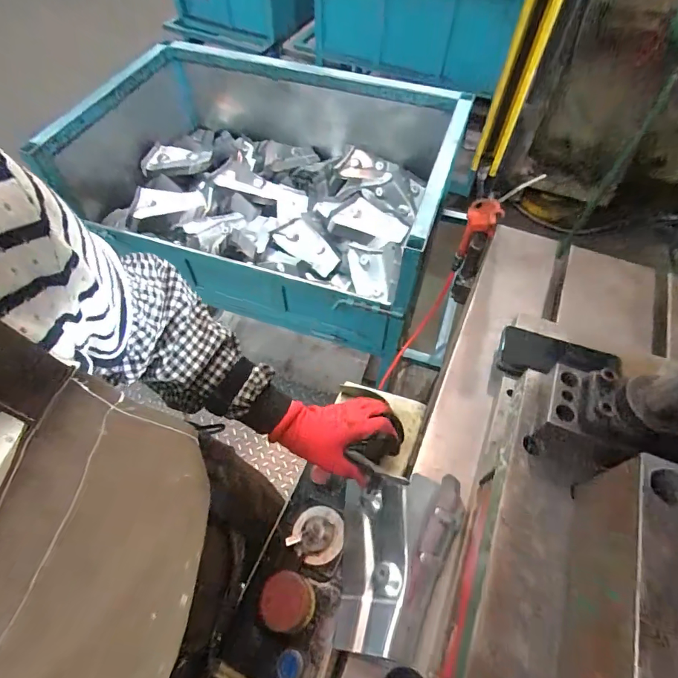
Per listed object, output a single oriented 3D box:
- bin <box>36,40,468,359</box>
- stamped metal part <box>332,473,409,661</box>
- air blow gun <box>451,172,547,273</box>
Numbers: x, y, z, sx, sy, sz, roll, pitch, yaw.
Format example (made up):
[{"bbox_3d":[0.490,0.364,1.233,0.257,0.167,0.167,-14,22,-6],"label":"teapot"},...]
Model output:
[{"bbox_3d":[-0.234,-0.486,1.262,1.059,0.390,0.665,23,59,14],"label":"bin"},{"bbox_3d":[0.039,0.250,0.475,0.089,0.035,0.175,-19,48,33],"label":"stamped metal part"},{"bbox_3d":[0.314,-0.232,0.856,0.108,0.234,0.034,-7,57,-5],"label":"air blow gun"}]

